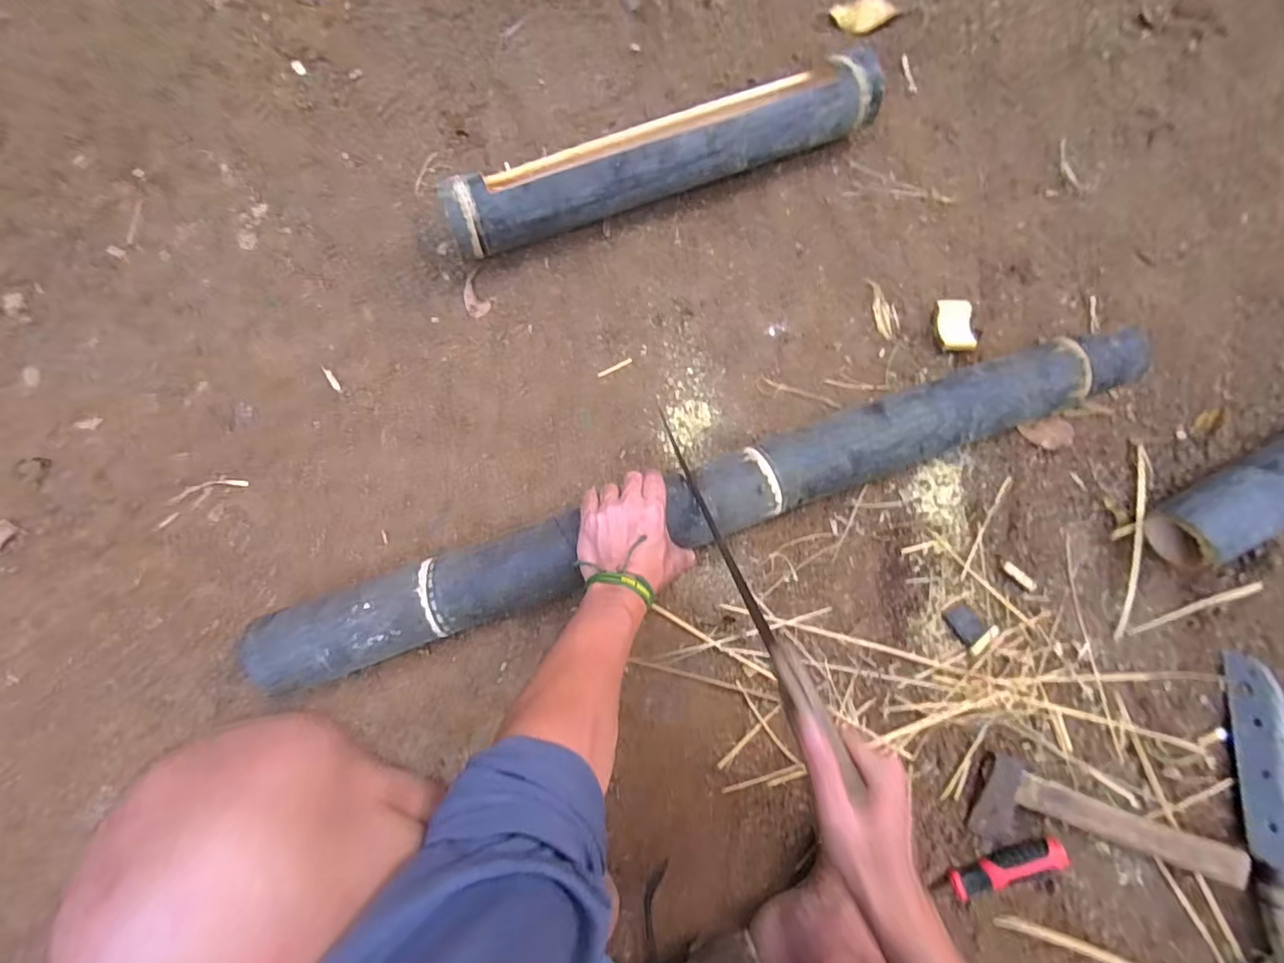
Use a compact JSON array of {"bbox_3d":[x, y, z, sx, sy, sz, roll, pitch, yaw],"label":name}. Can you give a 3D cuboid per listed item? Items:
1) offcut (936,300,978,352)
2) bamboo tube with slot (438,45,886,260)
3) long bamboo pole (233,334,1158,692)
[{"bbox_3d":[0.376,-0.187,0.665,0.043,0.019,0.062,-6,85,-5],"label":"offcut"},{"bbox_3d":[0.025,-0.365,0.617,0.498,0.089,0.093,-20,89,-6],"label":"bamboo tube with slot"},{"bbox_3d":[0.085,0.018,0.593,0.960,0.082,0.082,-19,86,-5],"label":"long bamboo pole"}]

